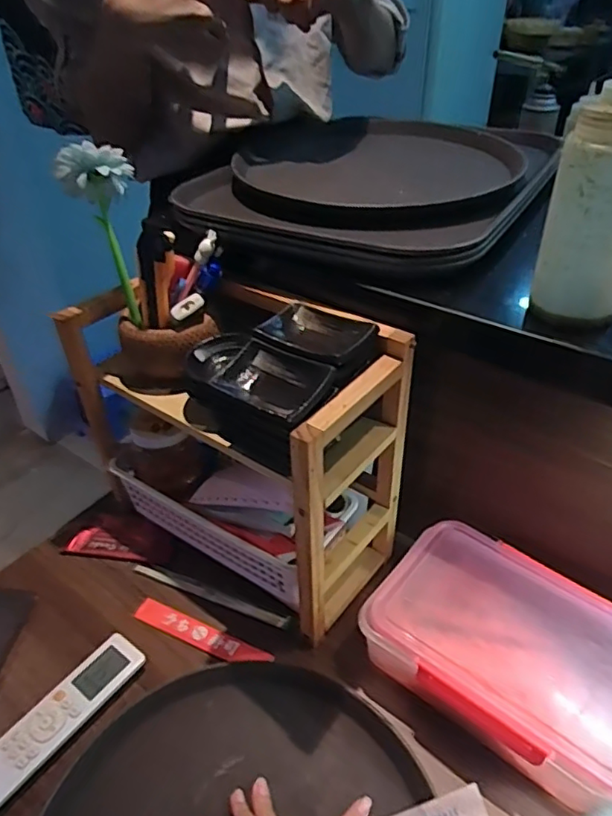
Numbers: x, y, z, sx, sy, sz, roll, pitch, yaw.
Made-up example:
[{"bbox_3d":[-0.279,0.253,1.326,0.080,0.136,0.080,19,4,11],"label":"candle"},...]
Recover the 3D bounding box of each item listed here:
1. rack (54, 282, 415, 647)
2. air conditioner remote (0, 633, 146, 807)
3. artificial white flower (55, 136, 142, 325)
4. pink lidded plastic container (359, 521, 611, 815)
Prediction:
[{"bbox_3d":[-0.080,0.034,0.647,0.341,0.313,0.157,25,46,30],"label":"rack"},{"bbox_3d":[-0.245,0.304,0.555,0.051,0.022,0.193,23,45,29],"label":"air conditioner remote"},{"bbox_3d":[-0.210,-0.179,0.590,0.067,0.163,0.071,2,38,5],"label":"artificial white flower"},{"bbox_3d":[0.196,0.244,0.554,0.255,0.083,0.181,25,46,31],"label":"pink lidded plastic container"}]

